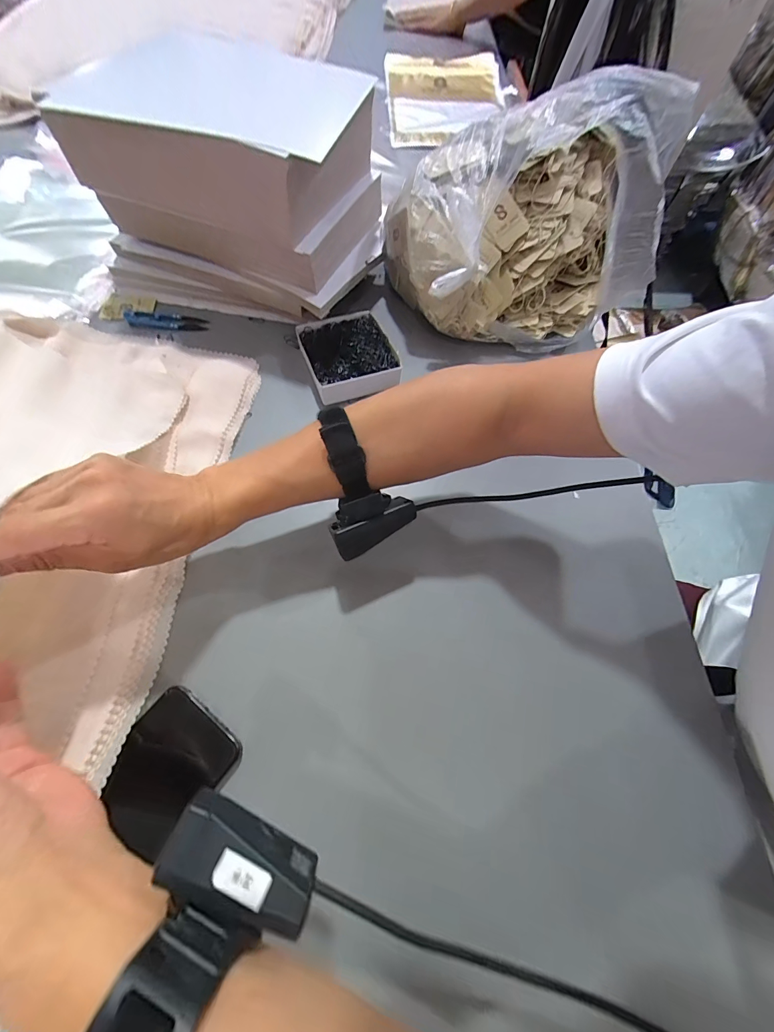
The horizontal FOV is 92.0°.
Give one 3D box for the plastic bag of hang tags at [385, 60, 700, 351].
[{"bbox_3d":[0.149,-0.345,0.432,0.281,0.182,0.198,6,64,0],"label":"plastic bag of hang tags"}]

